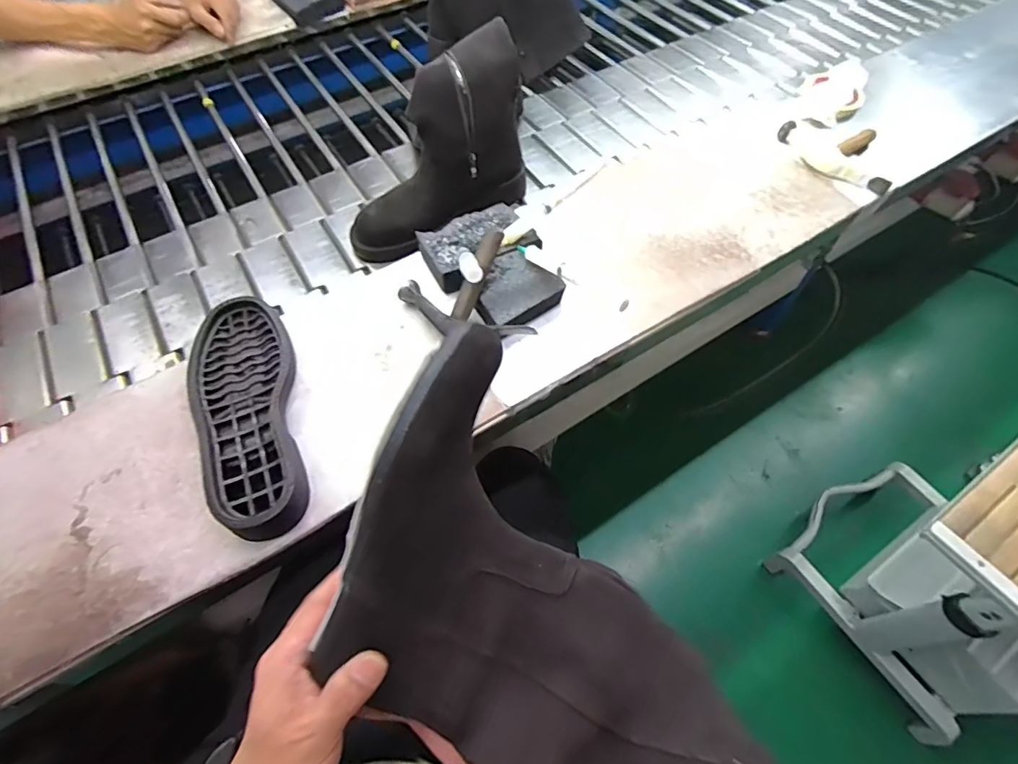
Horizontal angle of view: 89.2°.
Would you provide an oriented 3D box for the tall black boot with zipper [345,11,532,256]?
[{"bbox_3d":[-0.087,-0.298,0.684,0.121,0.197,0.274,34,65,20],"label":"tall black boot with zipper"}]

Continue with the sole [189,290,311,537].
[{"bbox_3d":[-0.263,0.021,0.525,0.096,0.035,0.273,-22,61,-12],"label":"sole"}]

